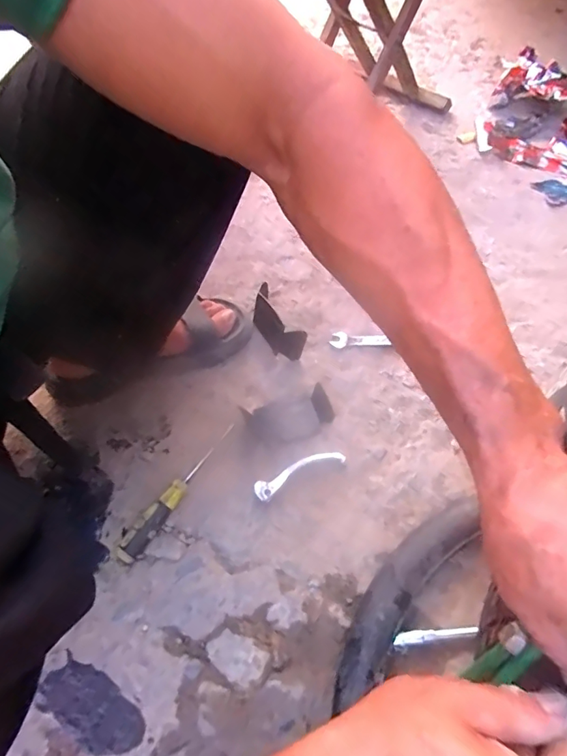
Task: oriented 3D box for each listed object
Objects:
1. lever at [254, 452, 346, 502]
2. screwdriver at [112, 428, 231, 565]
[{"bbox_3d":[0.017,0.112,0.540,0.110,0.021,0.027,-25,58,-12],"label":"lever"},{"bbox_3d":[-0.120,0.133,0.532,0.024,0.025,0.192,31,64,22],"label":"screwdriver"}]

